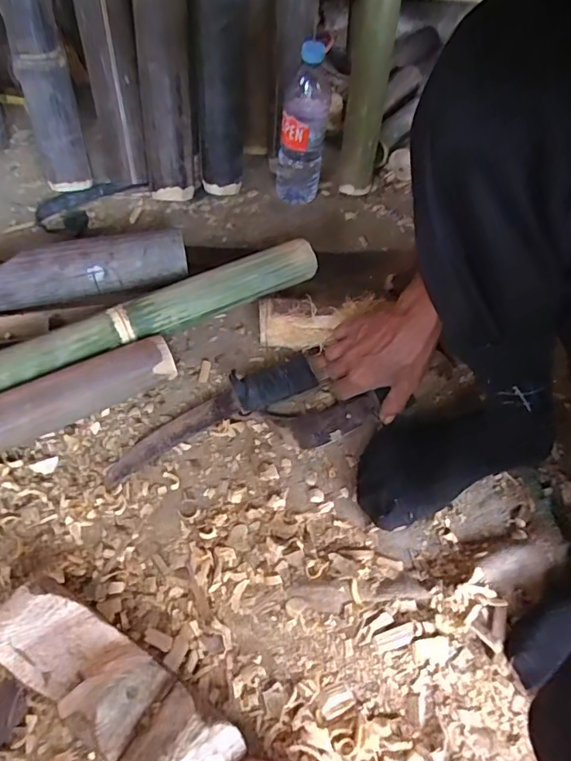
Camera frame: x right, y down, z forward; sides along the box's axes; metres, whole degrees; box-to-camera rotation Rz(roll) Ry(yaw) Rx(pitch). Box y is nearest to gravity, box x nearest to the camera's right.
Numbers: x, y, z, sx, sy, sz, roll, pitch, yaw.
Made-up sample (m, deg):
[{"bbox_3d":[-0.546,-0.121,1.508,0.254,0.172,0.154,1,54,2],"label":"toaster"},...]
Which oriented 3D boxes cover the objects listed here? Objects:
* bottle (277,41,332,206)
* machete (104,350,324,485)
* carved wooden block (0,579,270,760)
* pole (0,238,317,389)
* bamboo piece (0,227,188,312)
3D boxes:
[{"bbox_3d":[0.027,-0.386,0.782,0.069,0.231,0.066,2,55,-3],"label":"bottle"},{"bbox_3d":[-0.088,0.035,0.603,0.268,0.028,0.056,-25,61,-20],"label":"machete"},{"bbox_3d":[-0.115,0.274,0.412,0.294,0.059,0.069,30,58,16],"label":"carved wooden block"},{"bbox_3d":[-0.254,-0.044,0.587,0.654,0.036,0.048,-25,61,-20],"label":"pole"},{"bbox_3d":[-0.368,-0.123,0.639,0.472,0.066,0.054,-11,57,-11],"label":"bamboo piece"}]

